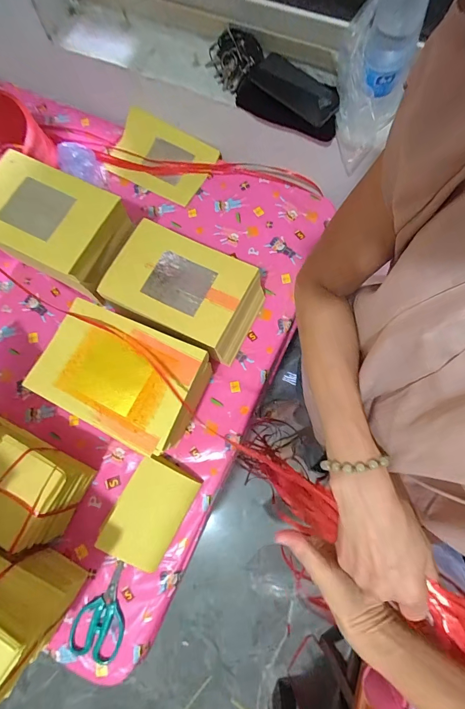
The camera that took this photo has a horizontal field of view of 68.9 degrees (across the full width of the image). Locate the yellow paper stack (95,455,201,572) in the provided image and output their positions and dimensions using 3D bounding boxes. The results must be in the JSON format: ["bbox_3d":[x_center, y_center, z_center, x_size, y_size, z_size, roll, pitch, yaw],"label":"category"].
[{"bbox_3d":[-0.138,0.267,0.580,0.112,0.047,0.162,28,77,9],"label":"yellow paper stack"}]

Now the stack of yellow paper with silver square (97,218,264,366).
[{"bbox_3d":[-0.084,-0.109,0.638,0.250,0.126,0.170,27,77,9],"label":"stack of yellow paper with silver square"}]

